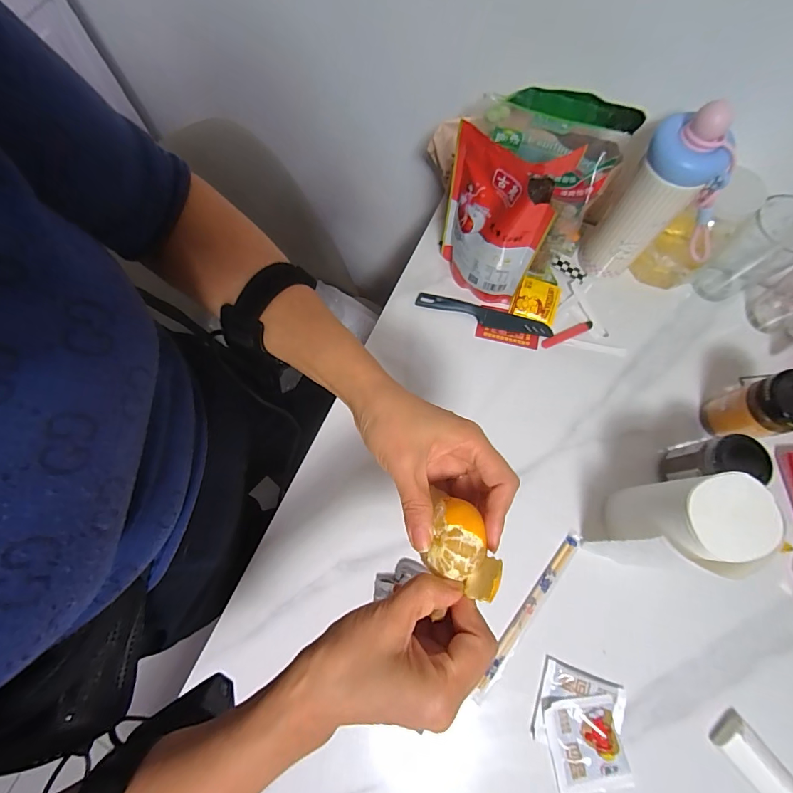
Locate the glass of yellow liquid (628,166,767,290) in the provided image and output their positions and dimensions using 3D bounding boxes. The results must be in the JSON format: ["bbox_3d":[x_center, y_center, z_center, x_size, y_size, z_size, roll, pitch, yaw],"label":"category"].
[{"bbox_3d":[0.393,-0.208,0.531,0.078,0.157,0.071,0,73,1],"label":"glass of yellow liquid"}]

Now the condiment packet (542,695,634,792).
[{"bbox_3d":[0.199,0.366,0.422,0.075,0.013,0.089,-11,73,-3],"label":"condiment packet"}]

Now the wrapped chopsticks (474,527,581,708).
[{"bbox_3d":[0.151,0.248,0.464,0.020,0.011,0.213,37,77,11],"label":"wrapped chopsticks"}]

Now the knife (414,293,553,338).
[{"bbox_3d":[0.124,-0.116,0.579,0.195,0.009,0.028,16,74,5],"label":"knife"}]

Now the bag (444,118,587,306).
[{"bbox_3d":[0.114,-0.208,0.500,0.126,0.208,0.066,21,74,7],"label":"bag"}]

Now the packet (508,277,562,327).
[{"bbox_3d":[0.203,-0.140,0.583,0.064,0.012,0.061,17,74,6],"label":"packet"}]

